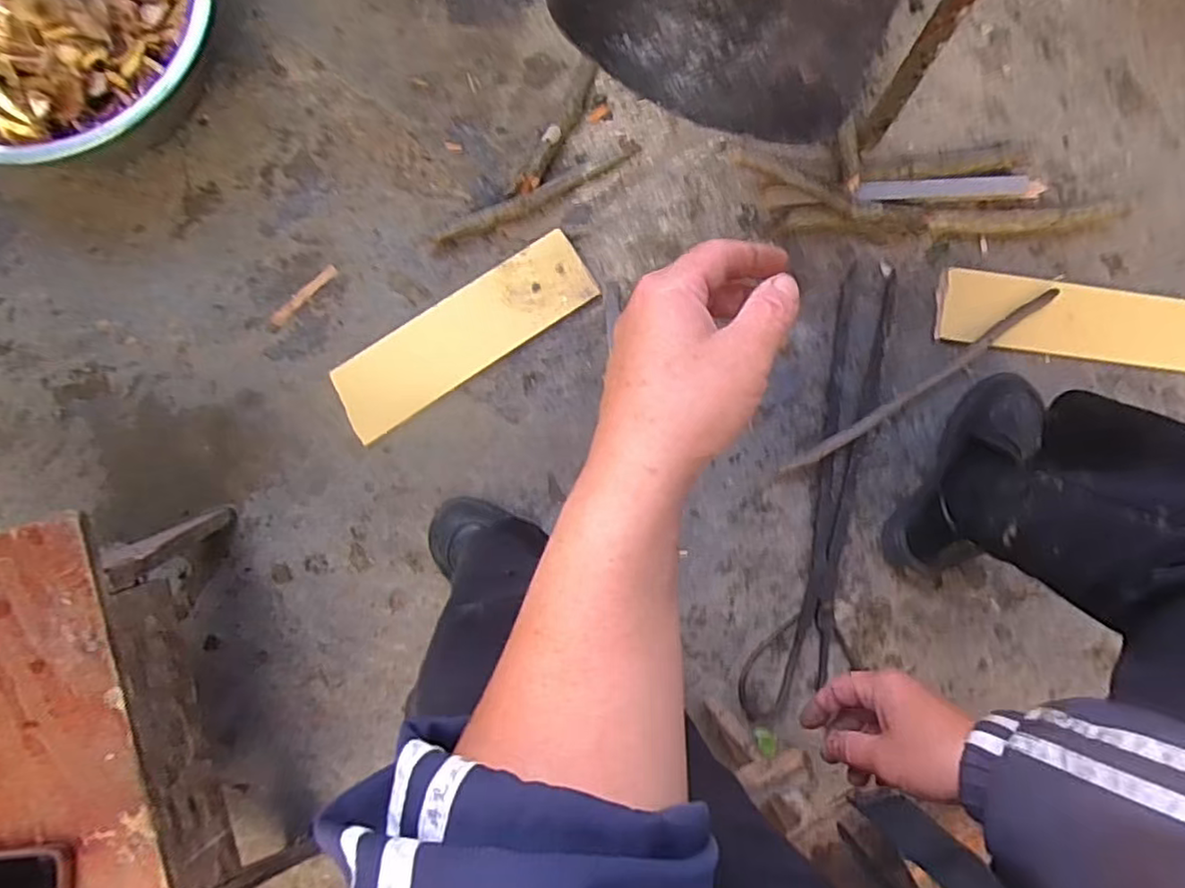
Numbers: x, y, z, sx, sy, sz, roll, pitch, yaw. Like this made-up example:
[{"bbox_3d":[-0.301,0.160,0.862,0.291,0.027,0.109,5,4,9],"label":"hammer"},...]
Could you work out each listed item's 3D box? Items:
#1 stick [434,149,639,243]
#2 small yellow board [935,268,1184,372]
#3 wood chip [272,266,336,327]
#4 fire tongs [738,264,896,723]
[{"bbox_3d":[-0.057,-0.266,0.716,0.233,0.015,0.019,-24,85,-6],"label":"stick"},{"bbox_3d":[0.553,-0.138,0.747,0.326,0.020,0.081,7,82,-3],"label":"small yellow board"},{"bbox_3d":[-0.307,-0.158,0.704,0.015,0.006,0.086,44,82,3],"label":"wood chip"},{"bbox_3d":[0.262,0.049,0.701,0.099,0.012,0.489,17,82,-1],"label":"fire tongs"}]

